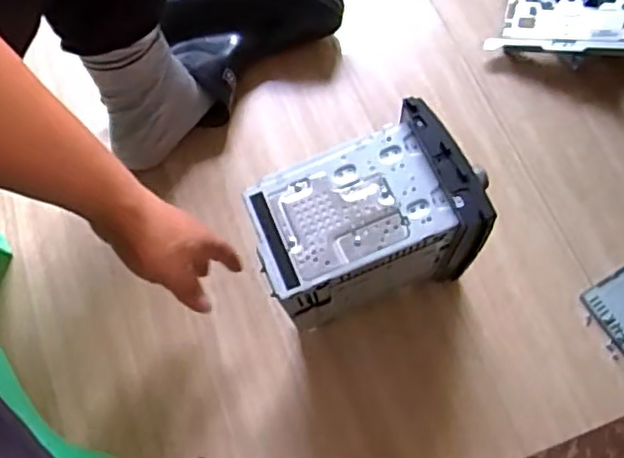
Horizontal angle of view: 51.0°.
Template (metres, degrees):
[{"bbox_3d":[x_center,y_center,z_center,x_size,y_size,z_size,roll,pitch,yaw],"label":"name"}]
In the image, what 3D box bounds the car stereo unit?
[{"bbox_3d":[0.044,0.008,0.607,0.187,0.216,0.107,-20,69,-7],"label":"car stereo unit"}]

